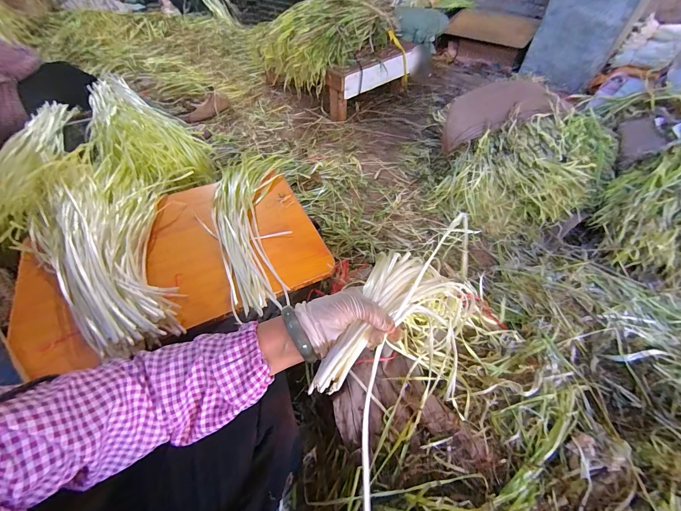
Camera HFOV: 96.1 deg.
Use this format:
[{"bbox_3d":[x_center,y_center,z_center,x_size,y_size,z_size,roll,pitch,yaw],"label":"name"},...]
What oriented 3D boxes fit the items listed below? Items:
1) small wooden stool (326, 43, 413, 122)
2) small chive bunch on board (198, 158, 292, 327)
[{"bbox_3d":[0.187,-0.915,1.611,0.592,0.250,0.136,-35,60,-25],"label":"small wooden stool"},{"bbox_3d":[-0.222,-0.077,0.714,0.159,0.030,0.489,-8,52,-7],"label":"small chive bunch on board"}]

